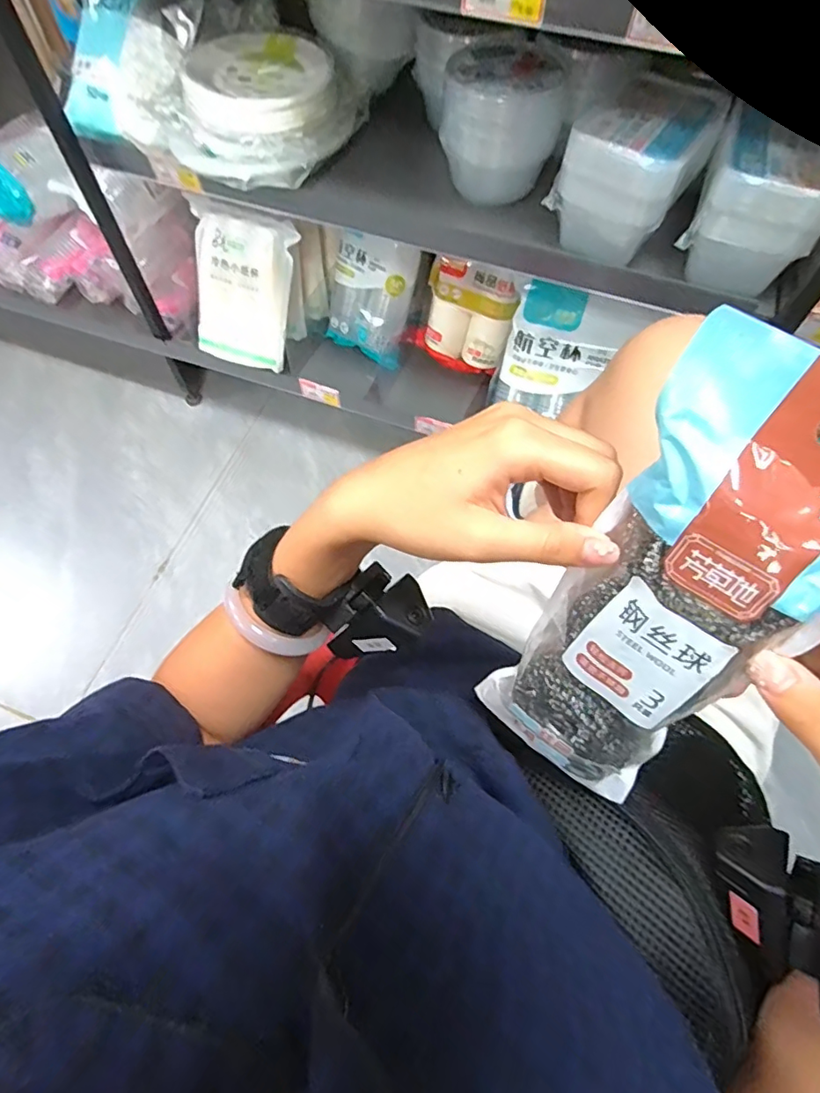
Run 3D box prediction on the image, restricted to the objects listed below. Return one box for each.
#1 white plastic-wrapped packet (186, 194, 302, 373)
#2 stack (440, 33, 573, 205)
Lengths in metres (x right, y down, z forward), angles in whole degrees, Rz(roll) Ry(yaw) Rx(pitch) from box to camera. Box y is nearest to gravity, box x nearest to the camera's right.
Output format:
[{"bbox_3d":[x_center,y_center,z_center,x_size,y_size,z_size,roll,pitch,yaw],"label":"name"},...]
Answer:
[{"bbox_3d":[-0.275,-0.410,0.877,0.161,0.225,0.027,18,30,5],"label":"white plastic-wrapped packet"},{"bbox_3d":[0.108,-0.512,0.659,0.137,0.120,0.141,0,63,0],"label":"stack"}]

